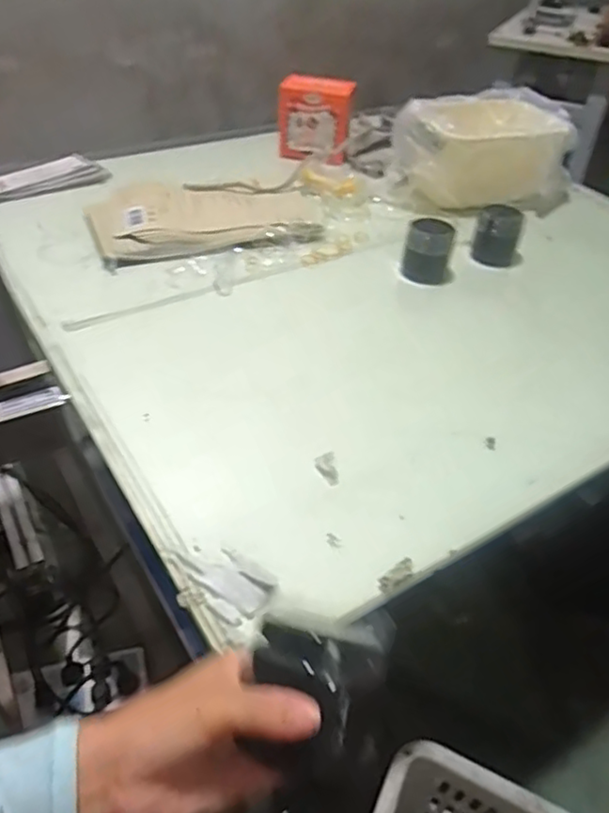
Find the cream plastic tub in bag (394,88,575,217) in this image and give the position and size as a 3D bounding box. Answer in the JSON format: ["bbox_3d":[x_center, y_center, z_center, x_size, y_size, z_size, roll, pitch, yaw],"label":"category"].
[{"bbox_3d":[0.302,-0.420,1.078,0.290,0.159,0.190,-17,45,-23],"label":"cream plastic tub in bag"}]

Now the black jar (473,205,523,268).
[{"bbox_3d":[0.289,-0.250,0.936,0.073,0.084,0.059,16,42,13],"label":"black jar"}]

